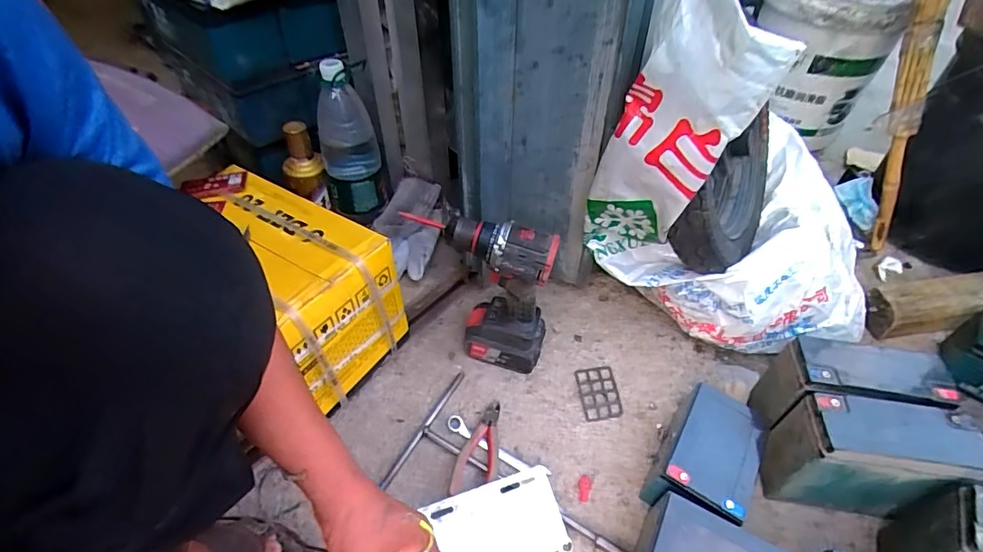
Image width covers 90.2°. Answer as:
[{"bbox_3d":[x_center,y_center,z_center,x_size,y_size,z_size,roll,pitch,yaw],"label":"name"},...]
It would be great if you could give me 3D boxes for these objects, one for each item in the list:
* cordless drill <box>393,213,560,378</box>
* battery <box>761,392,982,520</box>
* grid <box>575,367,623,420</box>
[{"bbox_3d":[-0.010,0.027,0.676,0.184,0.252,0.064,11,46,12],"label":"cordless drill"},{"bbox_3d":[0.448,0.221,0.601,0.184,0.156,0.082,10,50,4],"label":"battery"},{"bbox_3d":[0.160,0.175,0.729,0.061,0.004,0.081,-2,54,-9],"label":"grid"}]

